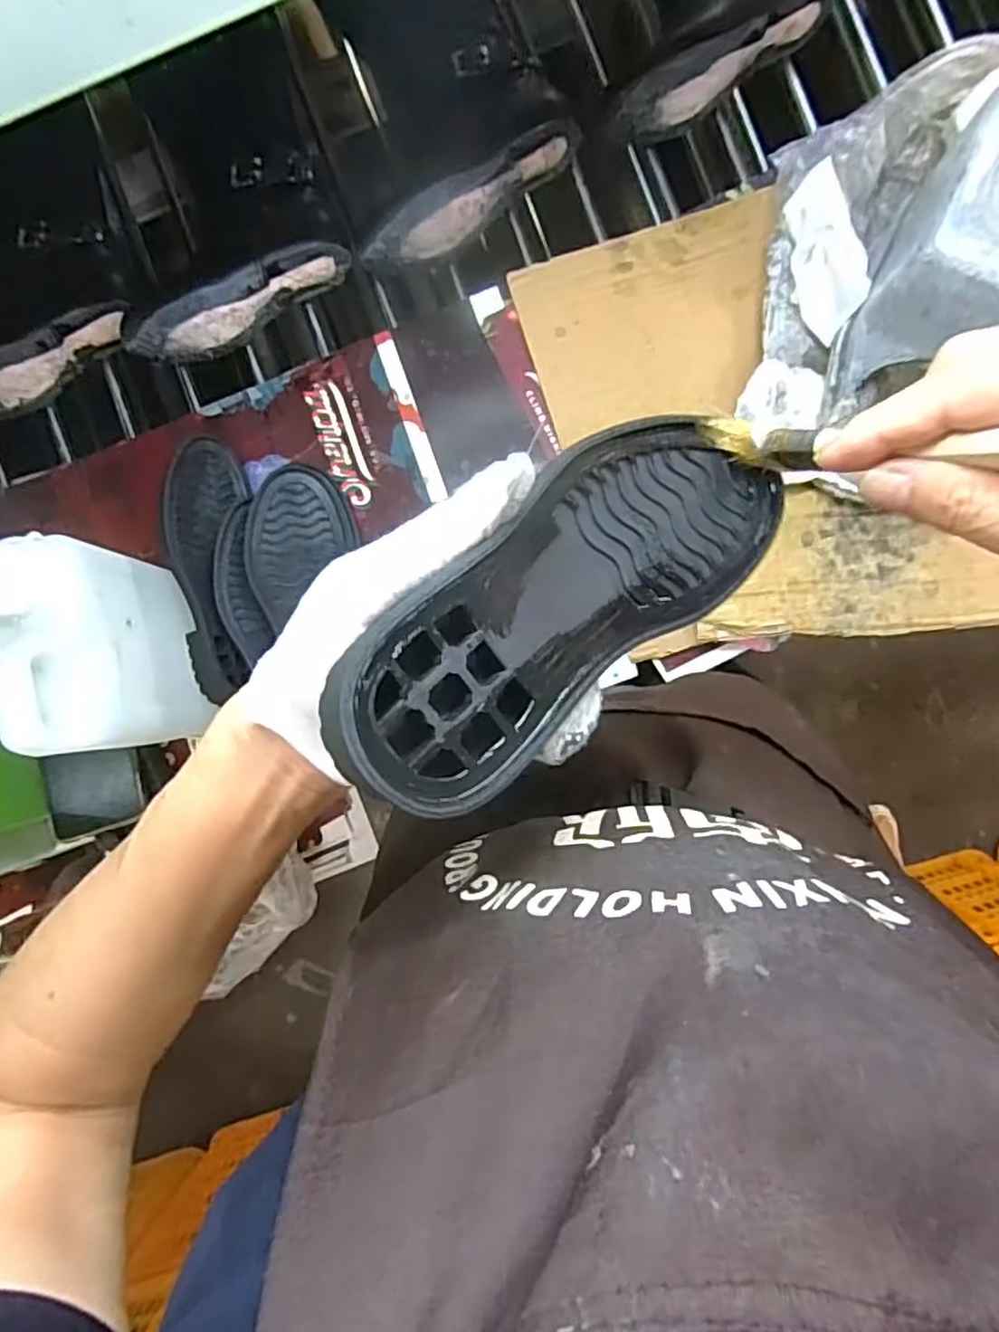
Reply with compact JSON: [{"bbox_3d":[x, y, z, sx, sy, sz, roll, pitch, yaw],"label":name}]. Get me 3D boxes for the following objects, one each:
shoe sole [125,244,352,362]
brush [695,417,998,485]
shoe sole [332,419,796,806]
[{"bbox_3d":[-0.217,-0.301,0.585,0.191,0.062,0.023,-25,89,3],"label":"shoe sole"},{"bbox_3d":[0.123,-0.069,0.224,0.025,0.147,0.013,28,92,-33],"label":"brush"},{"bbox_3d":[0.029,-0.030,0.237,0.201,0.019,0.068,-39,87,-32],"label":"shoe sole"}]

